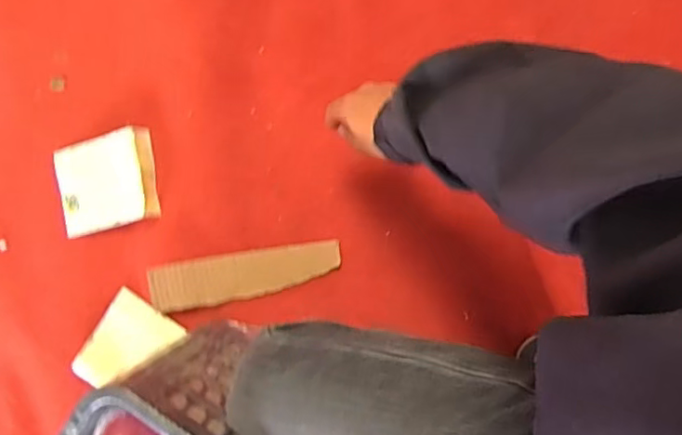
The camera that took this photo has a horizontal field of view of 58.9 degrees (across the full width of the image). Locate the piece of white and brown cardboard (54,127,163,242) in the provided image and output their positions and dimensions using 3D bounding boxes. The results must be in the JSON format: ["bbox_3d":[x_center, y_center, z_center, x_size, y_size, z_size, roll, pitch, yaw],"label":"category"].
[{"bbox_3d":[-0.323,-0.048,0.824,0.147,0.026,0.124,-13,91,7],"label":"piece of white and brown cardboard"}]

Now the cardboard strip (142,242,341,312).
[{"bbox_3d":[-0.127,0.078,0.808,0.252,0.010,0.067,-10,109,1],"label":"cardboard strip"}]

